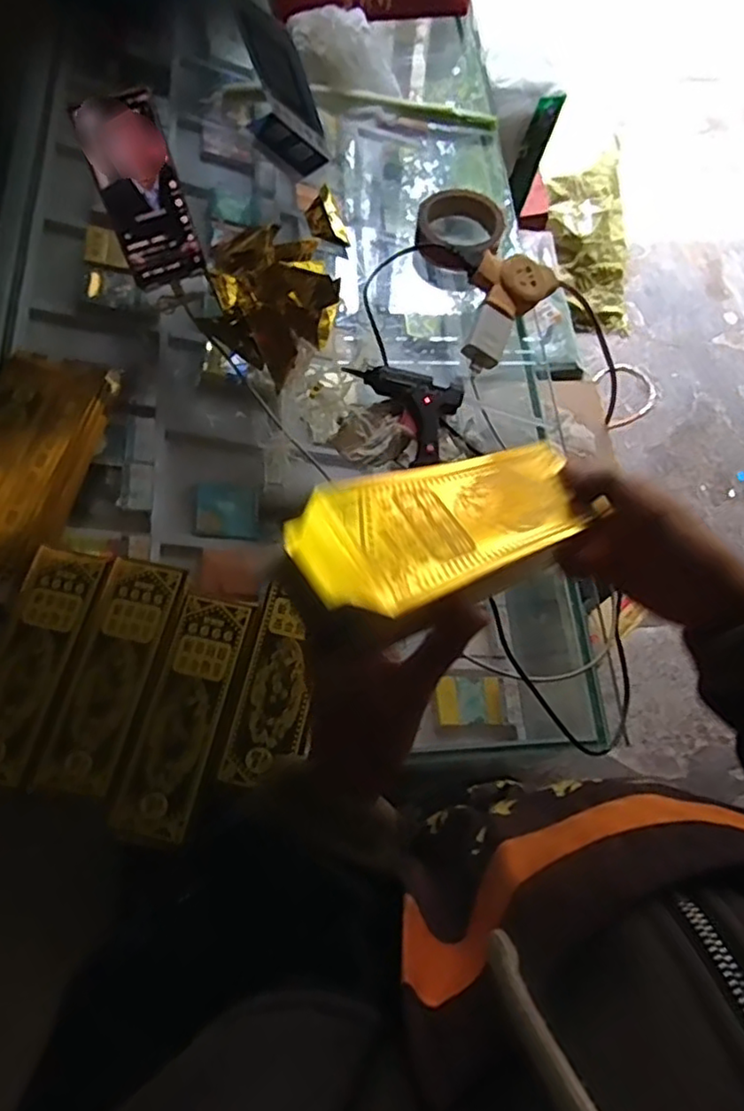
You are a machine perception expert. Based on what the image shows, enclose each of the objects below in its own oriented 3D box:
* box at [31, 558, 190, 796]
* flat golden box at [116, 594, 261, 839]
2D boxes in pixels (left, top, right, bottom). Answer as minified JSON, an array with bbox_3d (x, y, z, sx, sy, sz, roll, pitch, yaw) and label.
[{"bbox_3d":[-0.207,0.095,0.522,0.066,0.017,0.188,12,68,1],"label":"box"},{"bbox_3d":[-0.149,0.123,0.512,0.060,0.018,0.191,13,68,2],"label":"flat golden box"}]

